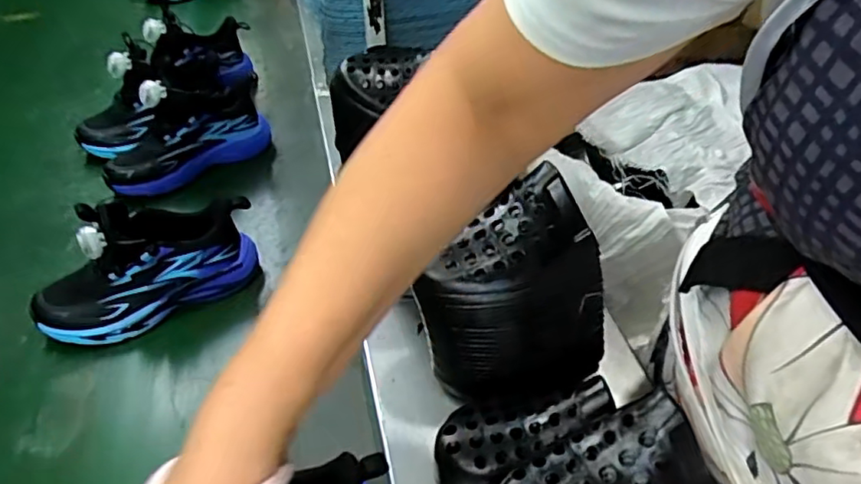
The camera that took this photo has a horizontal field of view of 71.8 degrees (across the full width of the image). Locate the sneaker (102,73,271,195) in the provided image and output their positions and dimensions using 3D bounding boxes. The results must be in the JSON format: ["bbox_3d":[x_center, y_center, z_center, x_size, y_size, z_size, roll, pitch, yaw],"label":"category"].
[{"bbox_3d":[-0.317,-0.160,0.775,0.205,0.110,0.105,-25,48,-29],"label":"sneaker"}]

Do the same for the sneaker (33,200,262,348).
[{"bbox_3d":[-0.282,0.019,0.589,0.209,0.134,0.083,-19,46,-24],"label":"sneaker"}]

